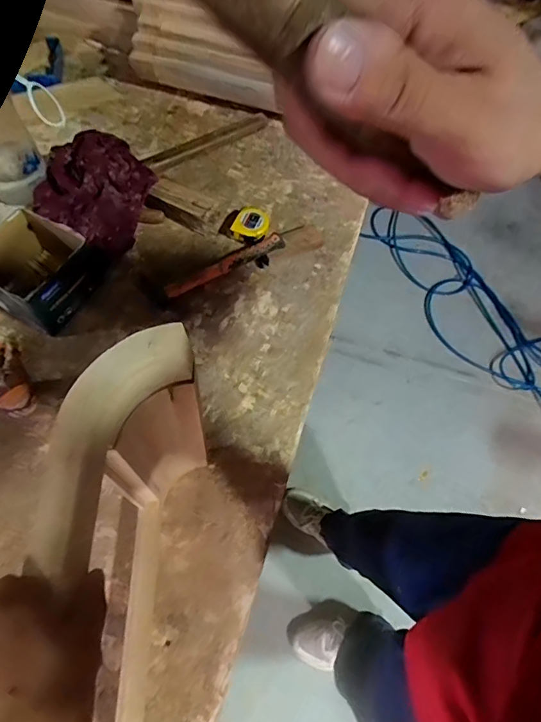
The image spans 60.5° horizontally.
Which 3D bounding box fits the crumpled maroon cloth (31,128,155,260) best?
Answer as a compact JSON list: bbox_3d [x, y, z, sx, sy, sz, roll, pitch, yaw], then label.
[{"bbox_3d":[-0.327,-0.316,0.862,0.201,0.109,0.181,21,64,4],"label":"crumpled maroon cloth"}]

